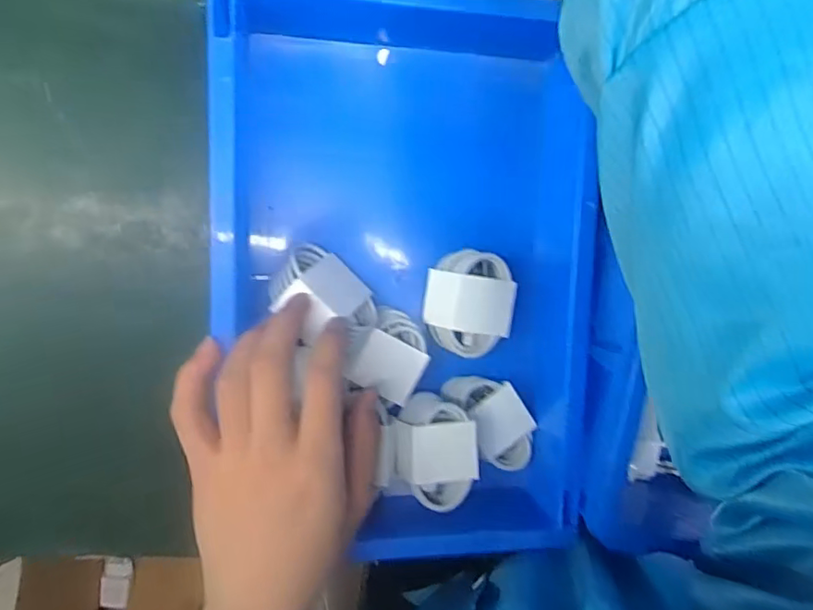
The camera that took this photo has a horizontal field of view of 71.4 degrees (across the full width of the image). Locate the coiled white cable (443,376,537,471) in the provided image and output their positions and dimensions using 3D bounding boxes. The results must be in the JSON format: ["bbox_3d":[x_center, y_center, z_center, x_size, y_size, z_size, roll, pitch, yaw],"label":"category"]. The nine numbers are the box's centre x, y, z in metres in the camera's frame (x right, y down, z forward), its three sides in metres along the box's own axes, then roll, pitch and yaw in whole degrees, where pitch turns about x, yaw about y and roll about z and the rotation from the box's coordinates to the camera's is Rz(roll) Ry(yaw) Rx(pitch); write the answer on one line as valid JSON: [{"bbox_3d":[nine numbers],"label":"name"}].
[{"bbox_3d":[0.057,0.073,0.363,0.039,0.014,0.068,-32,98,-7],"label":"coiled white cable"}]

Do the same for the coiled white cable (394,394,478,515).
[{"bbox_3d":[0.018,0.089,0.342,0.047,0.020,0.066,-5,94,-10],"label":"coiled white cable"}]

